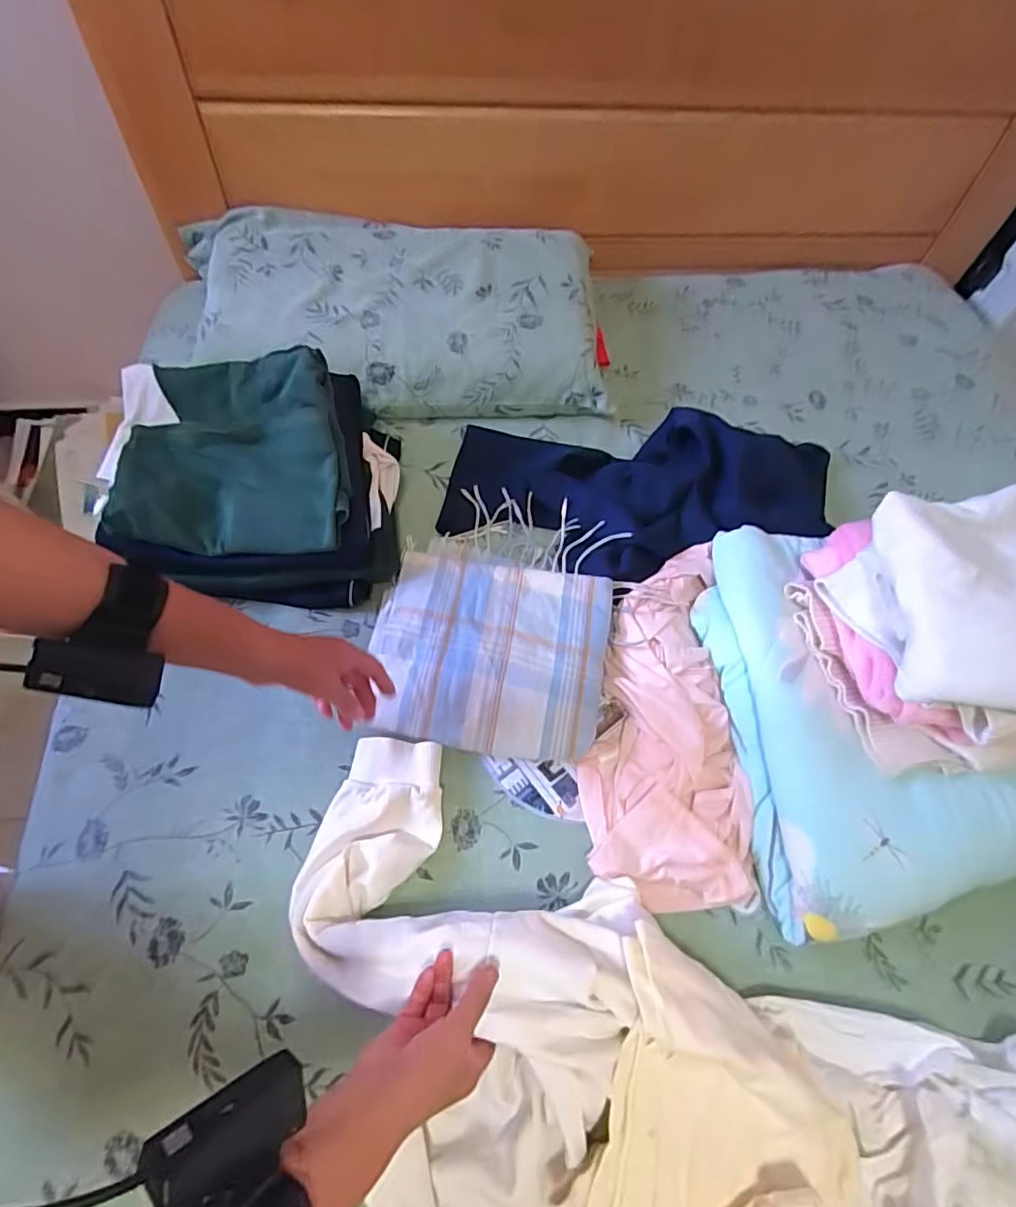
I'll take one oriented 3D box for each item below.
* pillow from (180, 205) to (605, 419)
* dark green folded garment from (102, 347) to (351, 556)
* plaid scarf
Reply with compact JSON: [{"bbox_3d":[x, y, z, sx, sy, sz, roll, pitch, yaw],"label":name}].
[{"bbox_3d":[-0.170,-0.429,0.865,0.599,0.152,0.308,-6,64,-6],"label":"pillow"},{"bbox_3d":[-0.322,-0.175,0.648,0.256,0.085,0.233,-2,86,5],"label":"dark green folded garment"},{"bbox_3d":[-0.015,0.009,0.702,0.278,0.041,0.338,8,63,1],"label":"plaid scarf"}]

